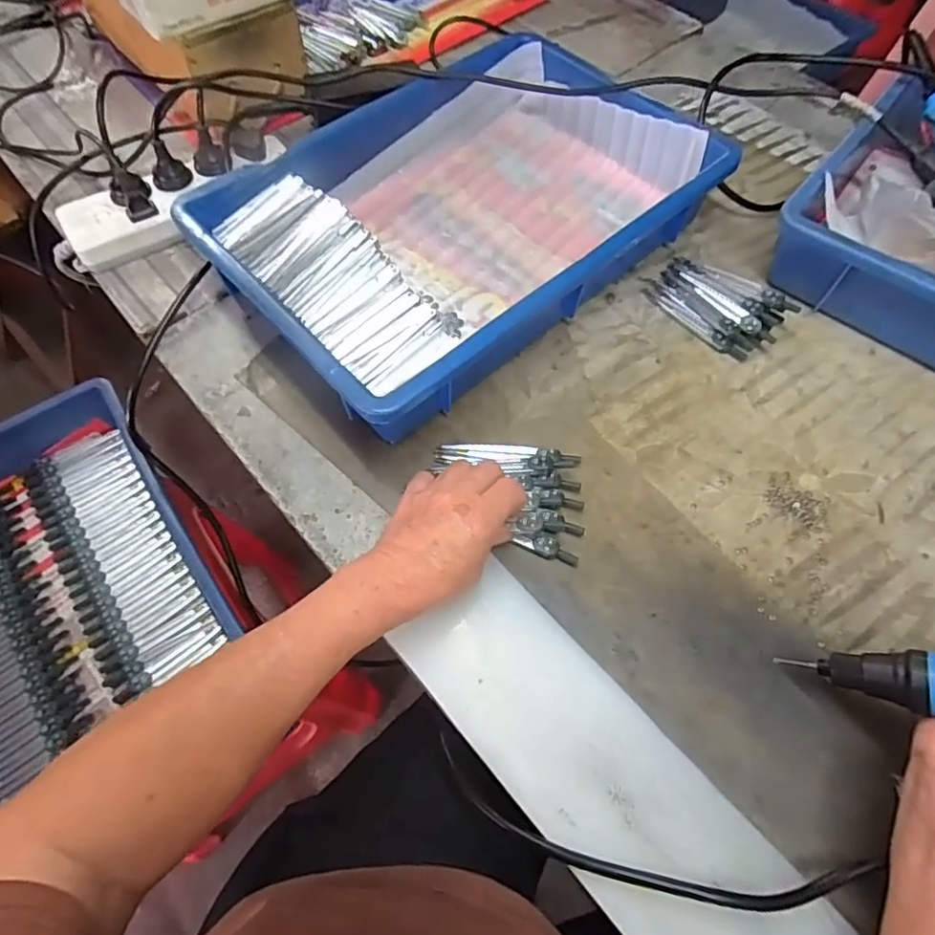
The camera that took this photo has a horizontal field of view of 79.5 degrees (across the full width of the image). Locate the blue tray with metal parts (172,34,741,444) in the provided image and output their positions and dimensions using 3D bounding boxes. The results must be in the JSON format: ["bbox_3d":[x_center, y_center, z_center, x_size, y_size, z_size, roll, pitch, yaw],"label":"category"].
[{"bbox_3d":[-0.003,-0.238,0.521,0.420,0.079,0.285,-40,69,-19],"label":"blue tray with metal parts"}]

